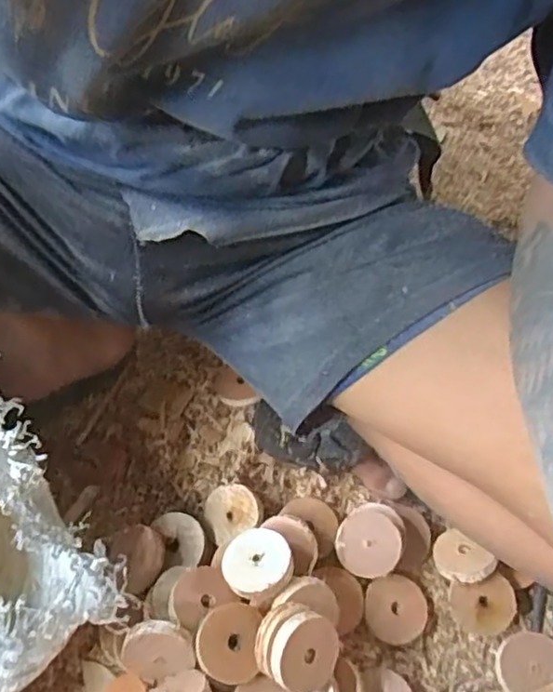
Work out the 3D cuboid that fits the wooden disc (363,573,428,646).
[{"bbox_3d":[0.095,0.210,0.515,0.050,0.005,0.050,3,50,-3],"label":"wooden disc"}]

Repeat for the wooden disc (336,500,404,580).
[{"bbox_3d":[0.075,0.155,0.518,0.051,0.014,0.057,11,73,11],"label":"wooden disc"}]

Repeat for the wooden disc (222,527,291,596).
[{"bbox_3d":[-0.014,0.160,0.480,0.049,0.010,0.048,-9,46,10],"label":"wooden disc"}]

